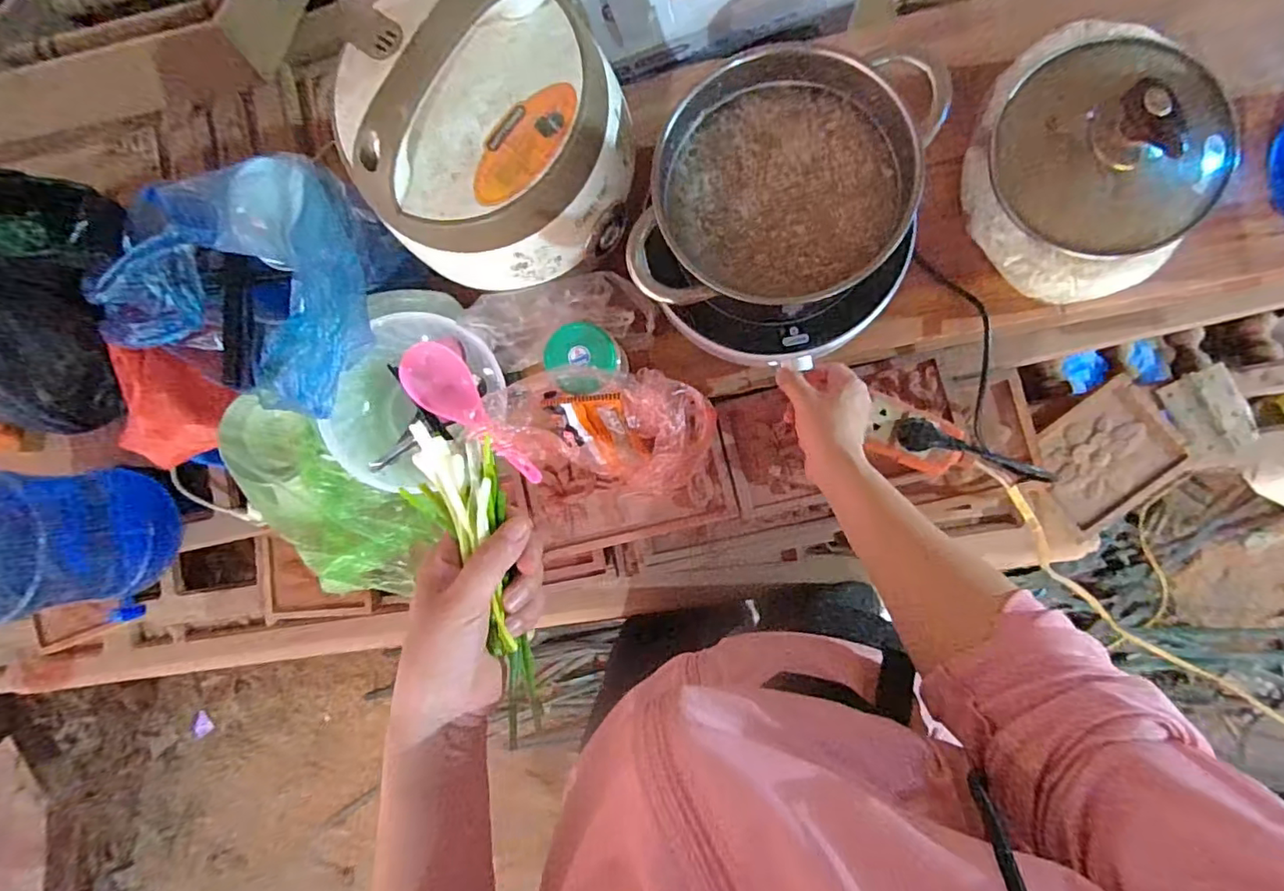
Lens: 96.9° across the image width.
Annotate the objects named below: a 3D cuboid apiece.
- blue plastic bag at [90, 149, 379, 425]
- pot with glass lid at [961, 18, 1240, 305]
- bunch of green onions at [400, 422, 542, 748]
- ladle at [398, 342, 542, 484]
[{"bbox_3d":[-0.409,-0.183,0.581,0.333,0.124,0.249,12,92,9],"label":"blue plastic bag"},{"bbox_3d":[0.420,-0.269,0.526,0.212,0.081,0.238,-38,85,7],"label":"pot with glass lid"},{"bbox_3d":[-0.098,0.083,0.349,0.052,0.023,0.195,-13,95,9],"label":"bunch of green onions"},{"bbox_3d":[-0.178,-0.034,0.597,0.205,0.034,0.065,42,96,20],"label":"ladle"}]

